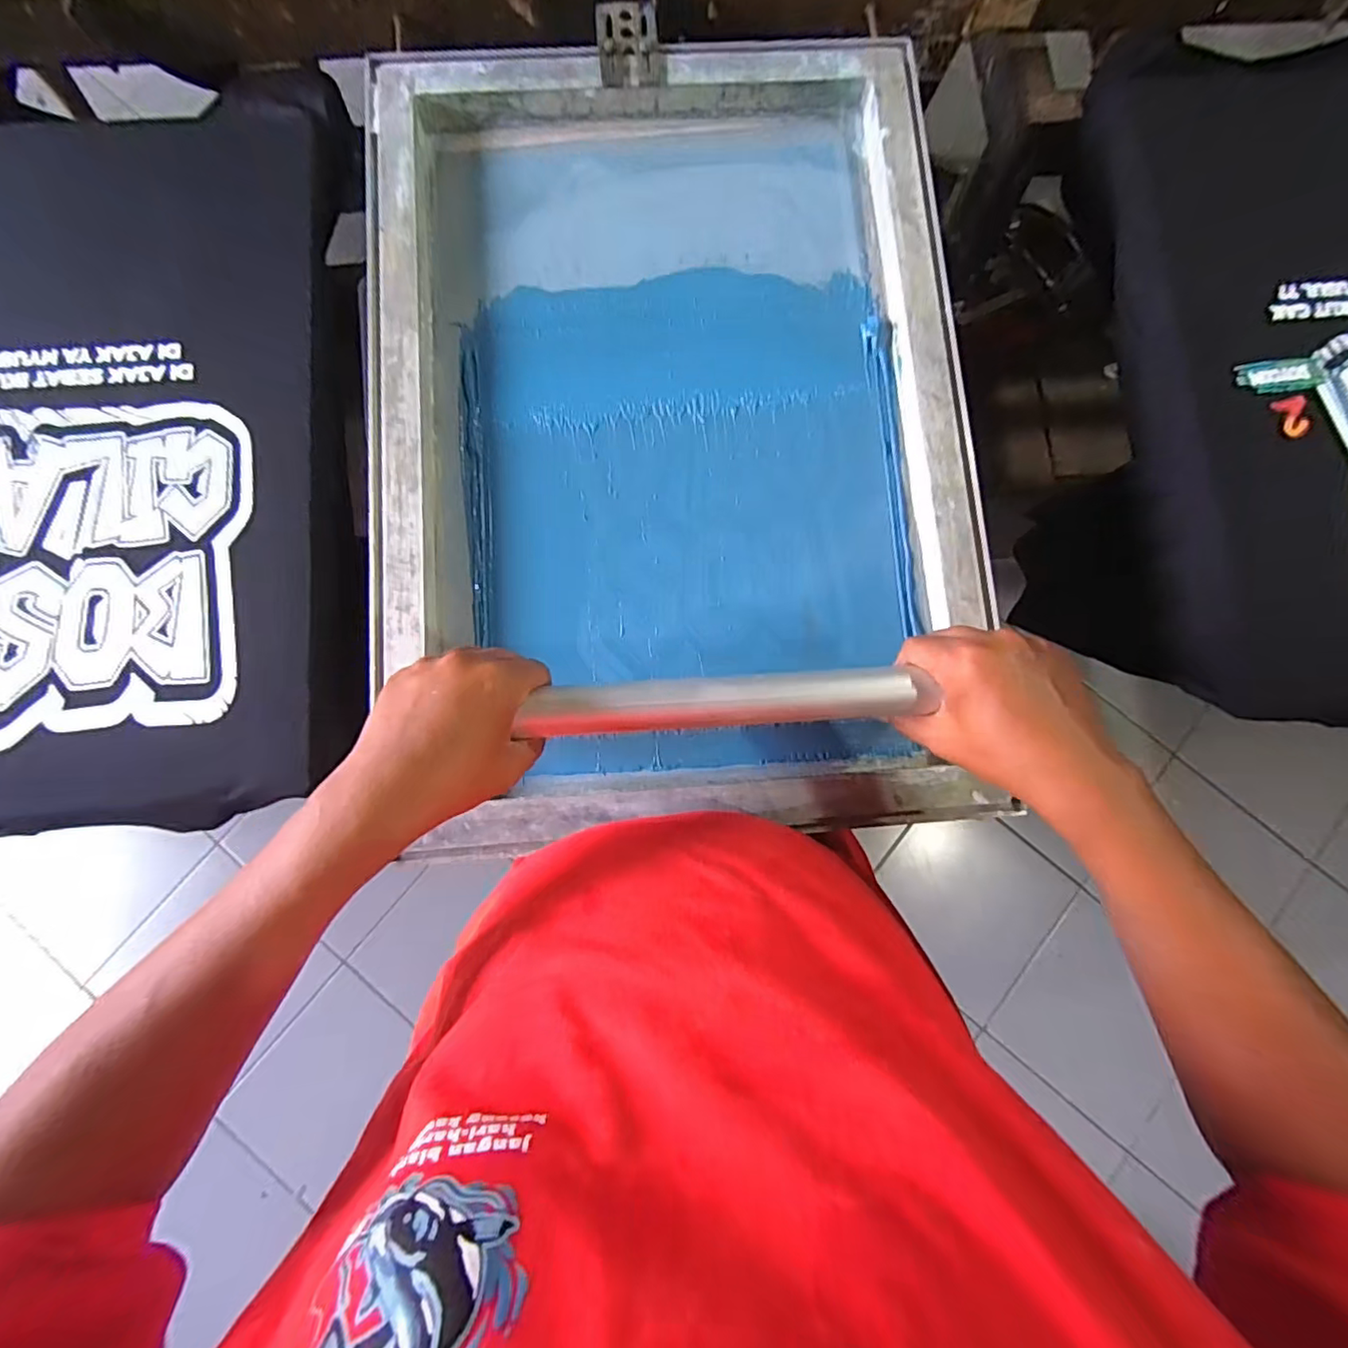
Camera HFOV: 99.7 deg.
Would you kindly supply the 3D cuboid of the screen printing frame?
[{"bbox_3d":[0.002,-0.203,0.469,0.471,0.035,0.645,-4,83,-2],"label":"screen printing frame"}]

